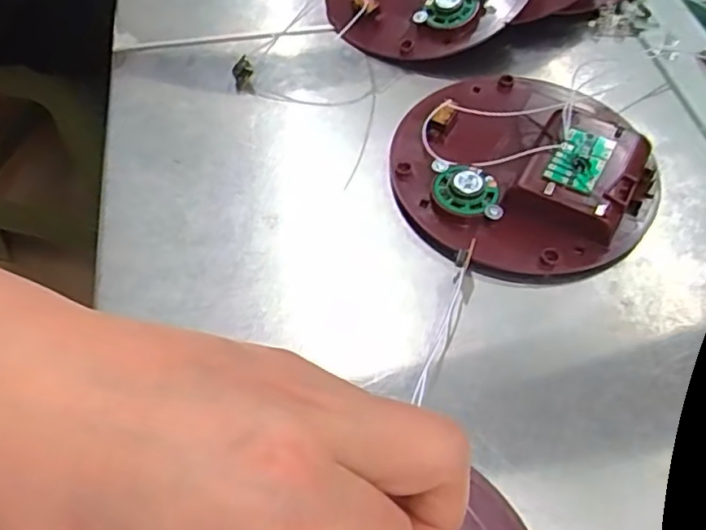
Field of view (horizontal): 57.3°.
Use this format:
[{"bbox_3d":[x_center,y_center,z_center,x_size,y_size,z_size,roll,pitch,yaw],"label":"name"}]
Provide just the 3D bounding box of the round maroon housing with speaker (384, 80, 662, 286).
[{"bbox_3d":[0.075,-0.046,0.295,0.106,0.021,0.115,0,55,0],"label":"round maroon housing with speaker"}]

